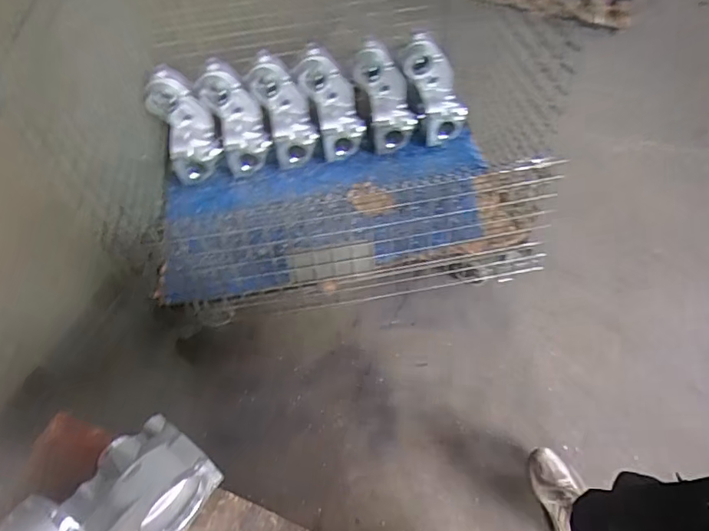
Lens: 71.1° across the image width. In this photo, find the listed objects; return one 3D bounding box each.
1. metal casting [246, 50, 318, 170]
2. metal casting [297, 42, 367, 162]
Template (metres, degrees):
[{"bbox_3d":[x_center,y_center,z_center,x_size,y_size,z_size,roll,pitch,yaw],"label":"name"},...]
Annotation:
[{"bbox_3d":[-0.248,-0.548,1.780,0.172,0.173,0.364,-18,77,-10],"label":"metal casting"},{"bbox_3d":[-0.068,-0.569,1.749,0.172,0.139,0.382,-16,80,-8],"label":"metal casting"}]

